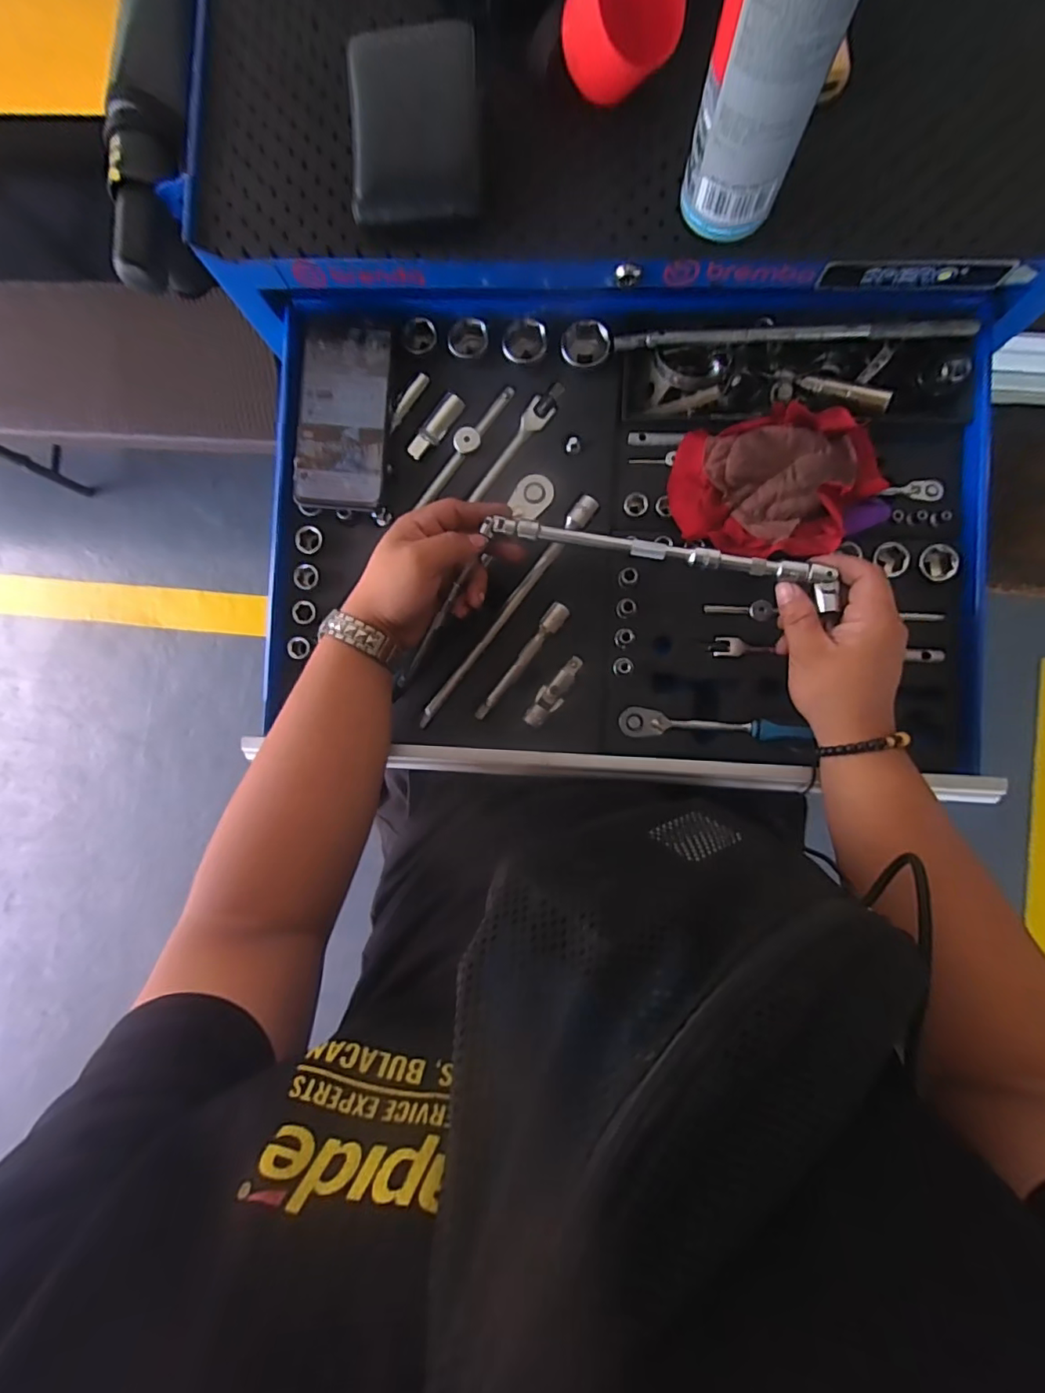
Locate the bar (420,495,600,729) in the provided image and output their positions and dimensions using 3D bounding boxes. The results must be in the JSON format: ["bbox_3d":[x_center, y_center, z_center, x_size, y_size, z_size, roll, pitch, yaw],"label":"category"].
[{"bbox_3d":[-0.013,-0.074,0.471,0.017,0.013,0.244,37,91,4],"label":"bar"}]

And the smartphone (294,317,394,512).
[{"bbox_3d":[-0.154,-0.241,0.460,0.074,0.014,0.153,3,89,4],"label":"smartphone"}]

